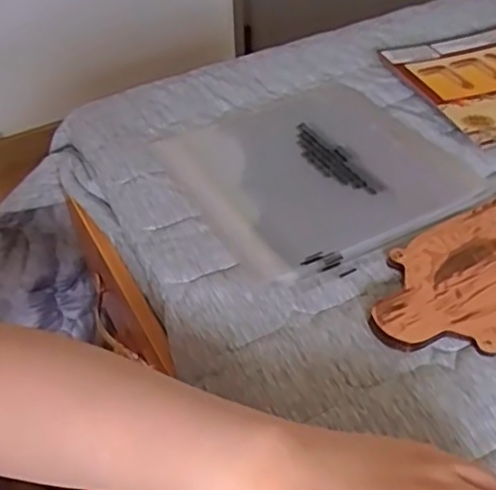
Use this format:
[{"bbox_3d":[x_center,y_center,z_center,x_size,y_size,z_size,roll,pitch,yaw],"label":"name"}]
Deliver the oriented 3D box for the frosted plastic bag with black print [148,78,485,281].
[{"bbox_3d":[0.055,-0.066,0.549,0.211,0.007,0.207,-22,46,-19],"label":"frosted plastic bag with black print"}]

